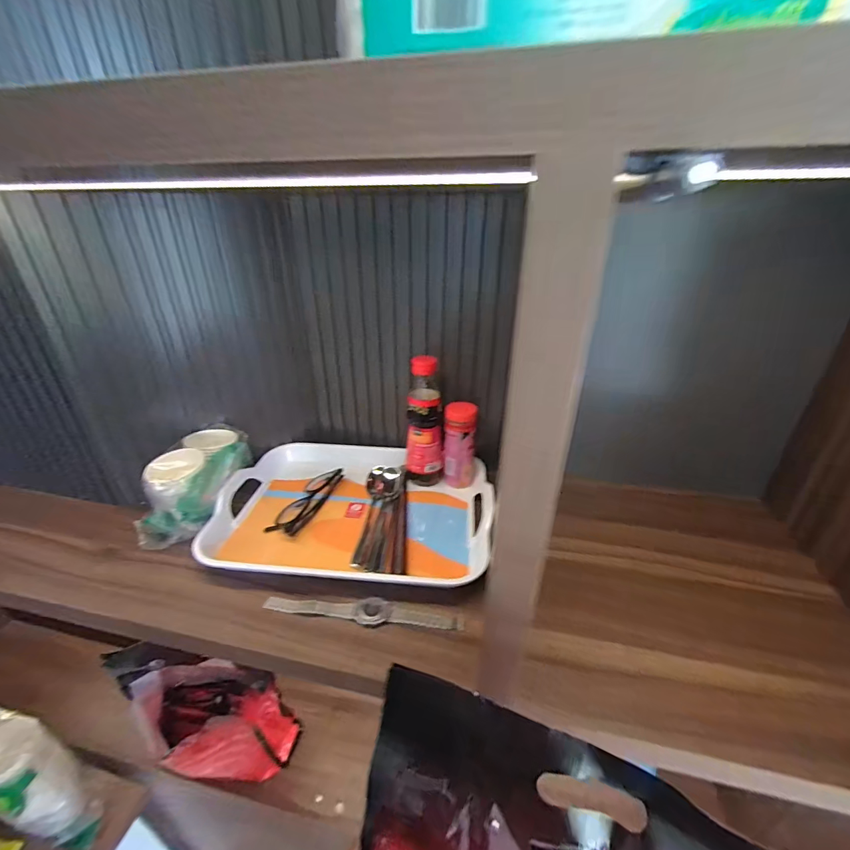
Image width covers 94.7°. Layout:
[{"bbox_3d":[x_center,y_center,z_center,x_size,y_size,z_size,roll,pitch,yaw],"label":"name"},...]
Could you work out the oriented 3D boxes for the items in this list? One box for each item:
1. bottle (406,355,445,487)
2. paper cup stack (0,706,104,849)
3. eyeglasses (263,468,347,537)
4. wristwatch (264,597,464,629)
[{"bbox_3d":[0.002,-0.008,0.580,0.053,0.191,0.050,3,29,6],"label":"bottle"},{"bbox_3d":[-0.561,0.484,0.541,0.160,0.214,0.070,9,30,17],"label":"paper cup stack"},{"bbox_3d":[-0.167,0.107,0.560,0.047,0.019,0.137,8,29,15],"label":"eyeglasses"},{"bbox_3d":[-0.070,0.199,0.421,0.213,0.010,0.030,4,29,8],"label":"wristwatch"}]

